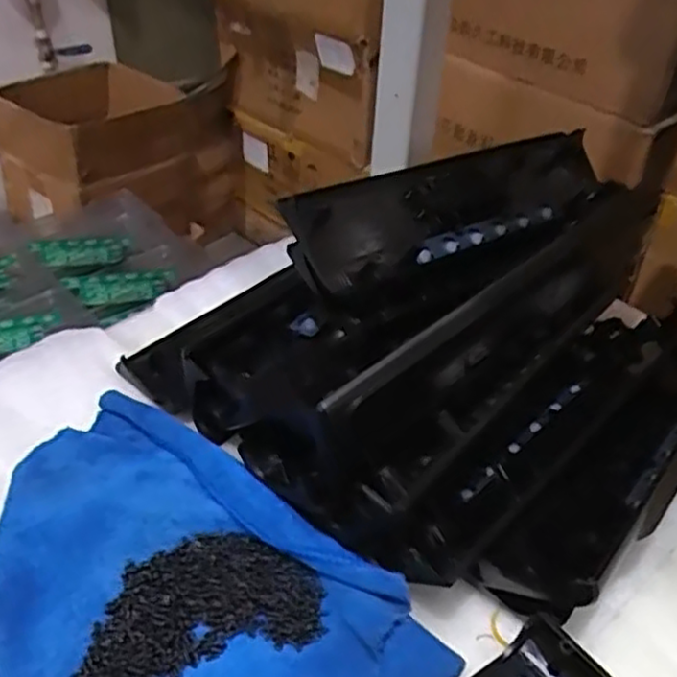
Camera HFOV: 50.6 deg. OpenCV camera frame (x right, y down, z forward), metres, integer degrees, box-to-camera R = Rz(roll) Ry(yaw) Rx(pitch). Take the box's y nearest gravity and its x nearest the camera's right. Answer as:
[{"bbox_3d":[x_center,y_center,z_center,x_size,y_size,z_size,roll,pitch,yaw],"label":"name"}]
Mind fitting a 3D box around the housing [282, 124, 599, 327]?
[{"bbox_3d":[0.086,-0.079,0.431,0.248,0.045,0.075,-26,48,-30],"label":"housing"}]

